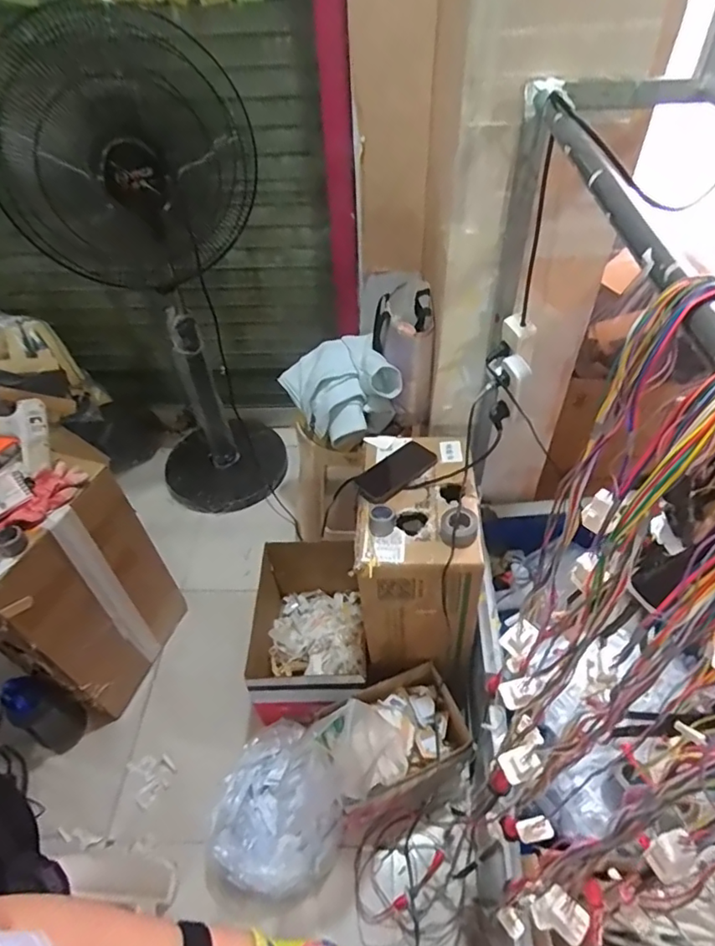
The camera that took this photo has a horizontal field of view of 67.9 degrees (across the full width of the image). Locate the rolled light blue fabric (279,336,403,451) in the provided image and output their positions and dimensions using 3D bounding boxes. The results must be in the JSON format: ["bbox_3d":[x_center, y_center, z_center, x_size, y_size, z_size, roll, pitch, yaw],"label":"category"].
[{"bbox_3d":[-0.042,-0.216,1.263,0.213,0.145,0.299,-20,48,-15],"label":"rolled light blue fabric"}]

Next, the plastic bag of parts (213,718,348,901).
[{"bbox_3d":[-0.155,0.671,1.051,0.253,0.169,0.251,-28,51,-22],"label":"plastic bag of parts"}]

